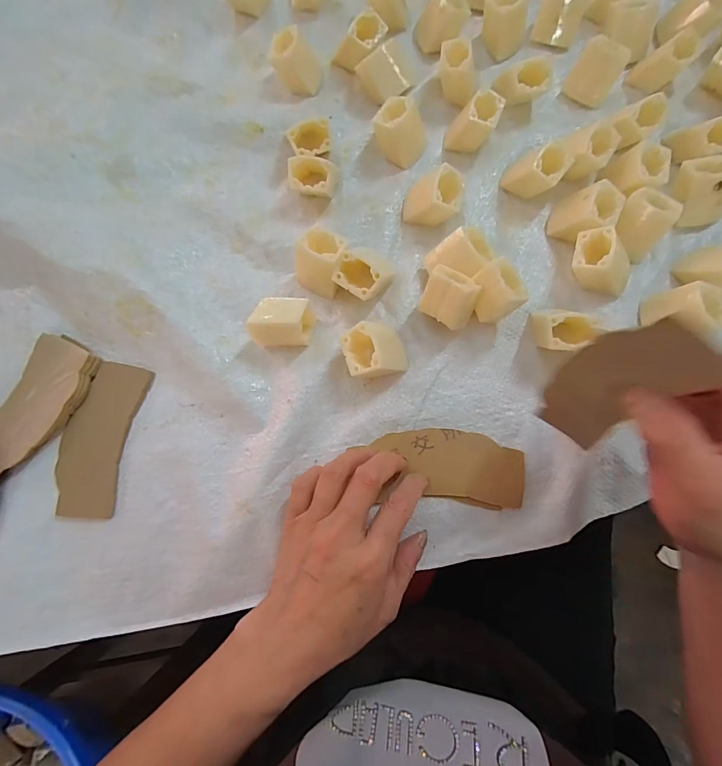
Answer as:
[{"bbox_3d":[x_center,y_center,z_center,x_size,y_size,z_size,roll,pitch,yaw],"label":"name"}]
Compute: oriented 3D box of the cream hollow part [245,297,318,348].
[{"bbox_3d":[-0.057,-0.042,0.297,0.042,0.034,0.032,-6,76,0],"label":"cream hollow part"}]

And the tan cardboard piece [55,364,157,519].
[{"bbox_3d":[-0.194,0.040,0.299,0.049,0.005,0.111,9,76,4],"label":"tan cardboard piece"}]

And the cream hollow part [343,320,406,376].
[{"bbox_3d":[0.011,-0.023,0.293,0.044,0.021,0.036,-4,75,-46],"label":"cream hollow part"}]

